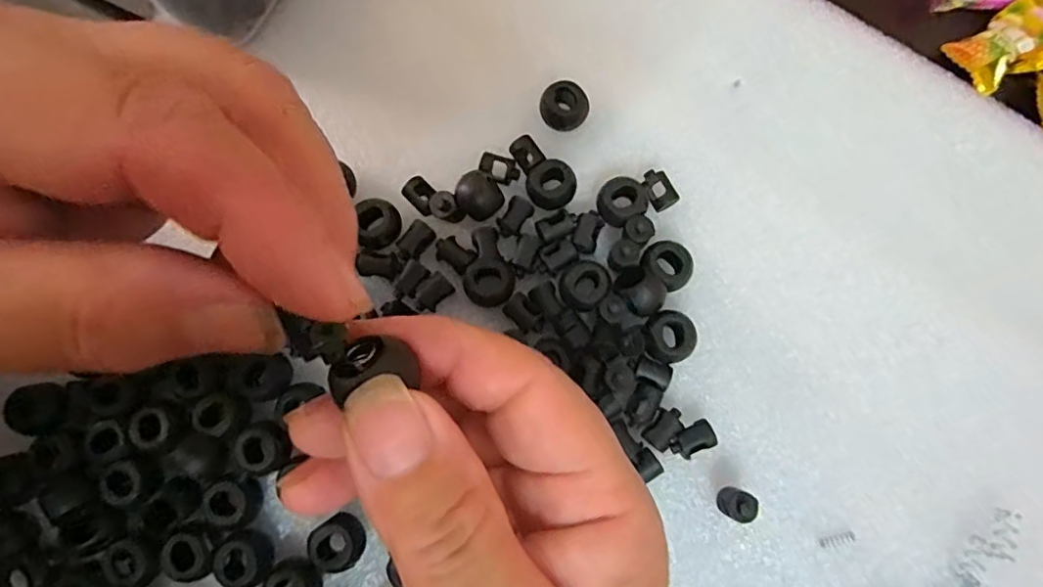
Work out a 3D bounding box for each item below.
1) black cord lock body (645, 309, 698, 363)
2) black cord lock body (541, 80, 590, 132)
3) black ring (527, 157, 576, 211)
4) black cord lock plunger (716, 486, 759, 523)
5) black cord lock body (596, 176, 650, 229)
[{"bbox_3d":[0.051,0.015,0.197,0.017,0.012,0.017,0,79,1],"label":"black cord lock body"},{"bbox_3d":[0.016,-0.070,0.213,0.018,0.011,0.014,7,79,2],"label":"black cord lock body"},{"bbox_3d":[0.011,-0.039,0.207,0.017,0.010,0.015,-20,79,-3],"label":"black ring"},{"bbox_3d":[0.070,0.069,0.185,0.008,0.014,0.009,17,79,4],"label":"black cord lock plunger"},{"bbox_3d":[0.036,-0.033,0.206,0.018,0.012,0.016,-35,80,-6],"label":"black cord lock body"}]

